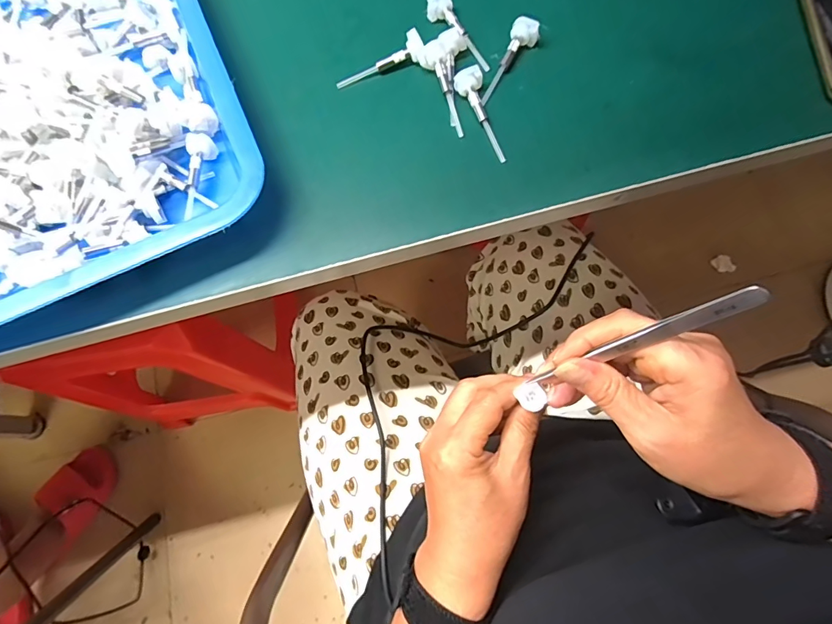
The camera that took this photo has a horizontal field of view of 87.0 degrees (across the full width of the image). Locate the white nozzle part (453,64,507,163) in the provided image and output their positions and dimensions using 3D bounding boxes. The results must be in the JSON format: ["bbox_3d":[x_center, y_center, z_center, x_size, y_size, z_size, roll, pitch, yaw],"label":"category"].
[{"bbox_3d":[0.042,-0.129,0.285,0.018,0.012,0.067,-17,73,-2],"label":"white nozzle part"}]

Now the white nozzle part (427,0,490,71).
[{"bbox_3d":[0.030,-0.196,0.305,0.017,0.009,0.067,-31,74,-6],"label":"white nozzle part"}]

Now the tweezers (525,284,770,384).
[{"bbox_3d":[0.109,0.017,0.229,0.004,0.129,0.009,-7,71,-39],"label":"tweezers"}]

